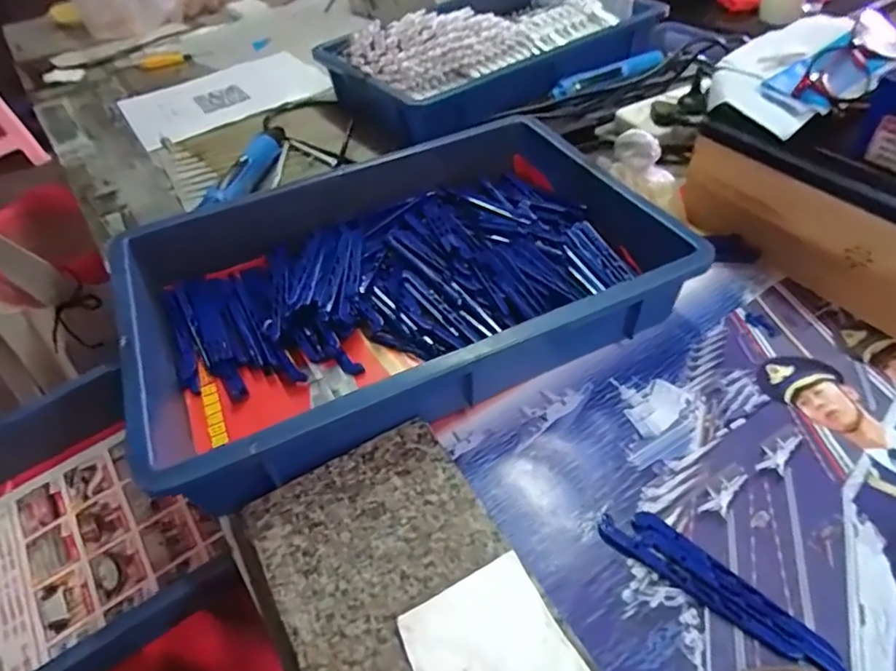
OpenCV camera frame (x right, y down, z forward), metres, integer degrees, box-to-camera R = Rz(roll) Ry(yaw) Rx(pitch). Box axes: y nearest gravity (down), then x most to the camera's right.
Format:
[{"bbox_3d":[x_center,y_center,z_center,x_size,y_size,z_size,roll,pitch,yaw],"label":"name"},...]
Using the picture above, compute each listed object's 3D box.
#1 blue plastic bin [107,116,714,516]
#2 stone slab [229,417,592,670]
[{"bbox_3d":[-0.040,-0.046,0.480,0.421,0.094,0.281,-23,48,-14],"label":"blue plastic bin"},{"bbox_3d":[-0.015,0.157,0.302,0.130,0.021,0.241,-23,51,-23],"label":"stone slab"}]

